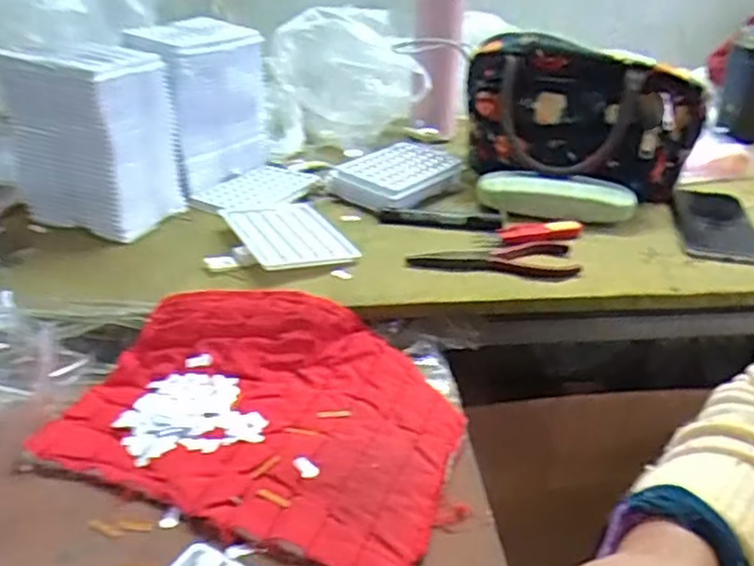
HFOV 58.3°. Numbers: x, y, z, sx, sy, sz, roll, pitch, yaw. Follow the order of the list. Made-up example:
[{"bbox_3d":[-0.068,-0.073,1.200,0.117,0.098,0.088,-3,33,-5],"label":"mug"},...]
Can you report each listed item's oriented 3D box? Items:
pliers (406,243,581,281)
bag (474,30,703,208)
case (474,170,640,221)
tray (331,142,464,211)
[{"bbox_3d":[0.106,-0.015,0.621,0.152,0.014,0.059,-1,30,-6],"label":"pliers"},{"bbox_3d":[0.206,-0.179,0.735,0.238,0.137,0.105,23,36,32],"label":"bag"},{"bbox_3d":[0.183,-0.091,0.706,0.158,0.032,0.057,13,32,19],"label":"case"},{"bbox_3d":[0.023,-0.124,0.768,0.097,0.028,0.148,23,36,32],"label":"tray"}]

